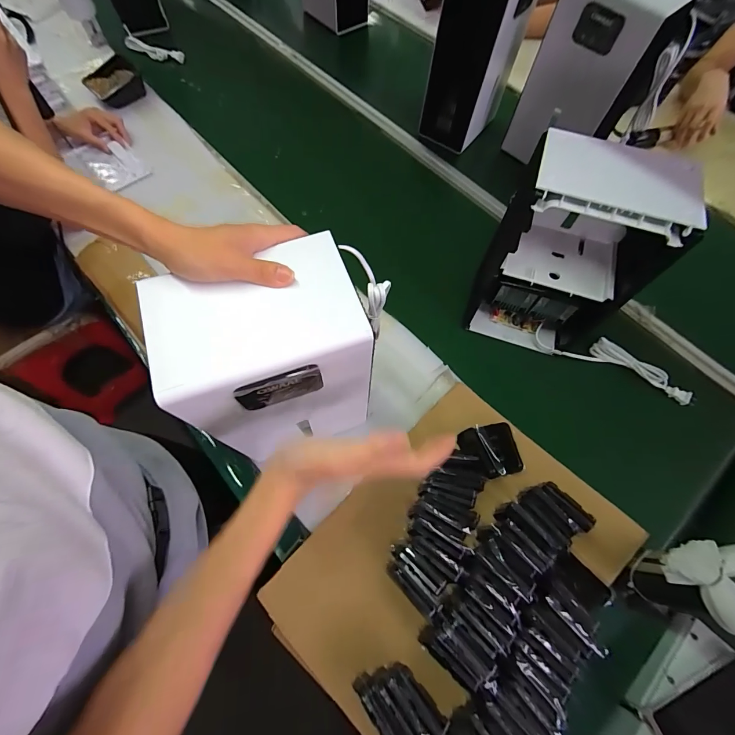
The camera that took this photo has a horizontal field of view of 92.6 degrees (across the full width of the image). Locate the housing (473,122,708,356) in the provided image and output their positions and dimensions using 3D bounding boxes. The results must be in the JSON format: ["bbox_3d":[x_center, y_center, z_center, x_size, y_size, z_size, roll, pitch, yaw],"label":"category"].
[{"bbox_3d":[0.330,-0.185,0.598,0.205,0.344,0.142,19,68,6],"label":"housing"}]

